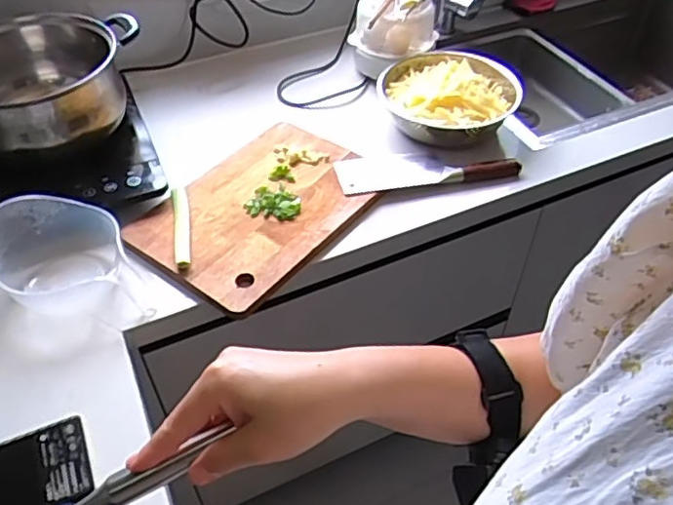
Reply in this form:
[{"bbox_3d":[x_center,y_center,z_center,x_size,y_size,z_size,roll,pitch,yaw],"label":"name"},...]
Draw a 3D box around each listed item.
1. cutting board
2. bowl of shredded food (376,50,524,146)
[{"bbox_3d":[-0.112,-0.073,0.912,0.247,0.016,0.338,29,53,26],"label":"cutting board"},{"bbox_3d":[0.187,-0.257,1.041,0.235,0.079,0.210,6,47,7],"label":"bowl of shredded food"}]

